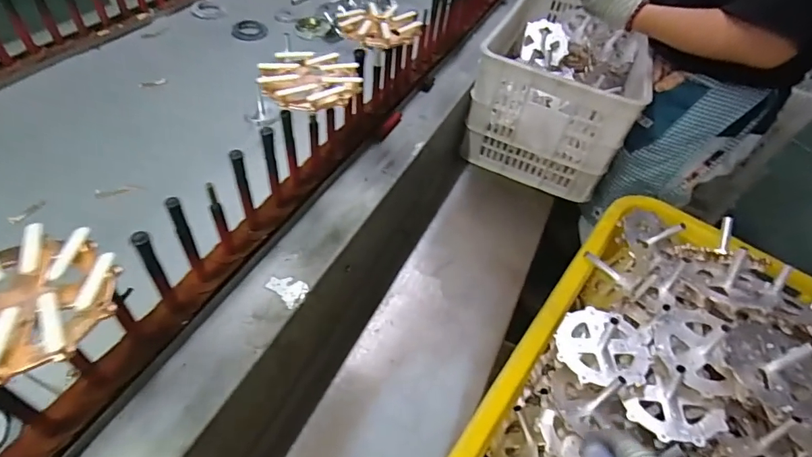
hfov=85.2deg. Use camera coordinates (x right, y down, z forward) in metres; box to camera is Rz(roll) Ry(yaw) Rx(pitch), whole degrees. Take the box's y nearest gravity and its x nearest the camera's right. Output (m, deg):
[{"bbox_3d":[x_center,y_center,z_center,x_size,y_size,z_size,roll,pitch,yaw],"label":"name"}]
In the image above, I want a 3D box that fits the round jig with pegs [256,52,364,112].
[{"bbox_3d":[-0.132,-0.208,0.612,0.135,0.021,0.124,3,49,-4],"label":"round jig with pegs"}]

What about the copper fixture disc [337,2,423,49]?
[{"bbox_3d":[-0.043,-0.338,0.732,0.133,0.019,0.127,3,49,-4],"label":"copper fixture disc"}]

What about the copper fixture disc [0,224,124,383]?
[{"bbox_3d":[-0.313,0.059,0.354,0.132,0.033,0.130,3,49,-4],"label":"copper fixture disc"}]

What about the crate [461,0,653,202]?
[{"bbox_3d":[0.380,-0.347,1.078,0.331,0.263,0.458,23,51,13],"label":"crate"}]

